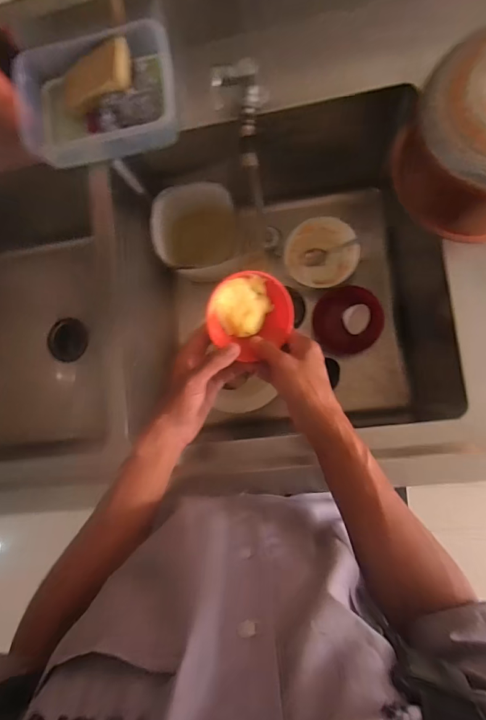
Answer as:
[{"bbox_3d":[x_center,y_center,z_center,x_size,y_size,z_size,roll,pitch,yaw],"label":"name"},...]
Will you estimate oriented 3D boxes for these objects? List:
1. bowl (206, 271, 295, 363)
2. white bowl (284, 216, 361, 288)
[{"bbox_3d":[0.011,-0.052,0.482,0.097,0.046,0.103,0,87,9],"label":"bowl"},{"bbox_3d":[0.169,-0.230,0.848,0.148,0.045,0.147,0,87,9],"label":"white bowl"}]

